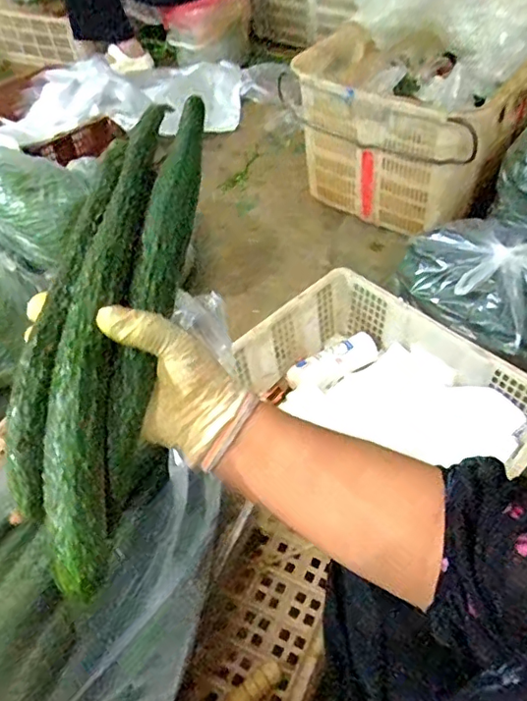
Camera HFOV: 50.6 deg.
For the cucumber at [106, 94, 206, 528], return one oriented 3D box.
[{"bbox_3d":[-0.075,-0.042,0.400,0.031,0.030,0.303,6,79,10],"label":"cucumber"}]

